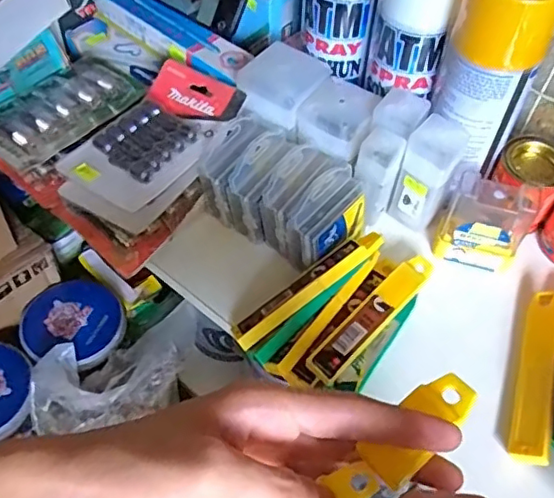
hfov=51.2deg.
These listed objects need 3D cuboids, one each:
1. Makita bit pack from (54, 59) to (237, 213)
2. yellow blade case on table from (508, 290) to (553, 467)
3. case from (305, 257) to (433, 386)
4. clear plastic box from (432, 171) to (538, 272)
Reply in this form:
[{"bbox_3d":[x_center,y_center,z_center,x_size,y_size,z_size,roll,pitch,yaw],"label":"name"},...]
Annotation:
[{"bbox_3d":[-0.099,-0.096,0.475,0.088,0.016,0.143,32,62,21],"label":"Makita bit pack"},{"bbox_3d":[0.188,0.087,0.415,0.023,0.018,0.133,18,53,11],"label":"yellow blade case on table"},{"bbox_3d":[0.074,0.046,0.432,0.024,0.007,0.131,38,59,23],"label":"case"},{"bbox_3d":[0.163,-0.021,0.459,0.062,0.071,0.031,20,53,12],"label":"clear plastic box"}]

